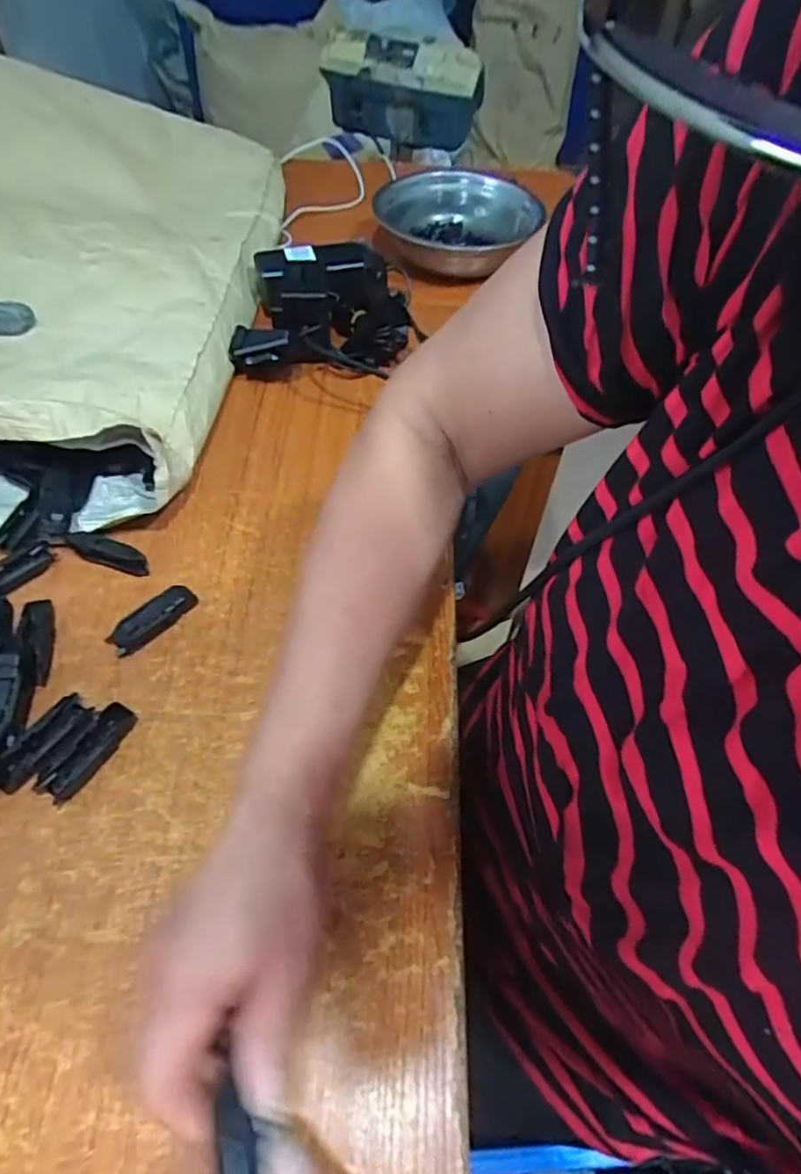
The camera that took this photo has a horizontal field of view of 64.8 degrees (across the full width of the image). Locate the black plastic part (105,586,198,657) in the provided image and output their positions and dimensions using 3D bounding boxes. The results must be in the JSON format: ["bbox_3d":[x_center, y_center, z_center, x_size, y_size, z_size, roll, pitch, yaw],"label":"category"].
[{"bbox_3d":[-0.181,0.023,0.463,0.025,0.016,0.066,36,59,21],"label":"black plastic part"}]

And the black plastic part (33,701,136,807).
[{"bbox_3d":[-0.200,0.105,0.404,0.025,0.012,0.067,25,56,15],"label":"black plastic part"}]

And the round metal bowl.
[{"bbox_3d":[0.066,-0.452,0.789,0.173,0.073,0.184,2,53,-2],"label":"round metal bowl"}]

